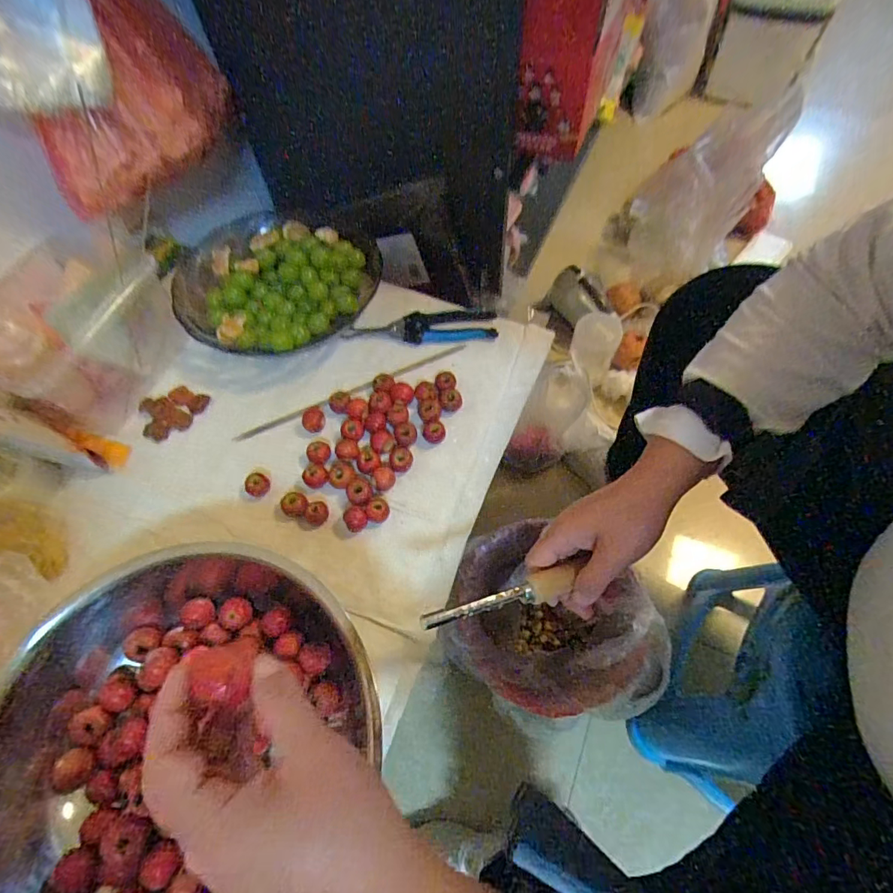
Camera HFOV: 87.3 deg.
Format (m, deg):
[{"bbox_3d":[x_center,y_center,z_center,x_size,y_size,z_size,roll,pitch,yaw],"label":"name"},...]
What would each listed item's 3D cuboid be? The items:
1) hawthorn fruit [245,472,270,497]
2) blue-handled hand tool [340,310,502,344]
[{"bbox_3d":[-0.202,0.040,0.499,0.025,0.017,0.022,-42,68,-18],"label":"hawthorn fruit"},{"bbox_3d":[-0.033,-0.157,0.610,0.193,0.009,0.049,-4,62,1],"label":"blue-handled hand tool"}]

